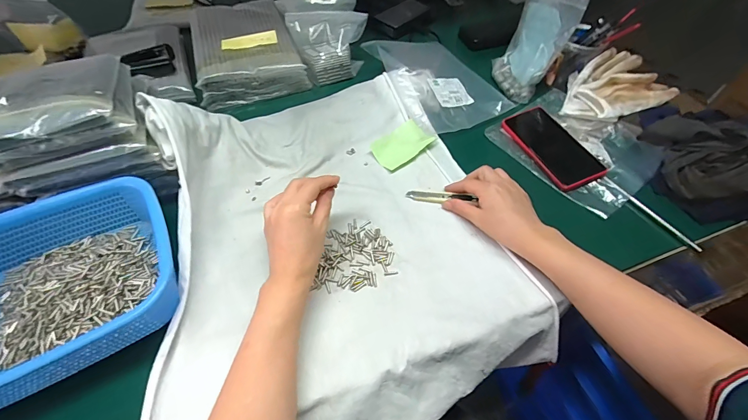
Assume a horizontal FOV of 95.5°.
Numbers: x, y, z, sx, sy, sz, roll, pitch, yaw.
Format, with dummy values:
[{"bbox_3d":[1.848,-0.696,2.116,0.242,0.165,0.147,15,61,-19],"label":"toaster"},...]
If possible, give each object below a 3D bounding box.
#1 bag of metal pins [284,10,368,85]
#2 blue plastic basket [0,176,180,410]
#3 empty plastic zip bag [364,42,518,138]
[{"bbox_3d":[-0.077,-0.303,0.631,0.137,0.111,0.059,-20,57,-15],"label":"bag of metal pins"},{"bbox_3d":[-0.363,0.085,0.361,0.287,0.063,0.215,-30,60,-21],"label":"blue plastic basket"},{"bbox_3d":[0.118,-0.242,0.605,0.191,0.049,0.222,-25,59,-19],"label":"empty plastic zip bag"}]

